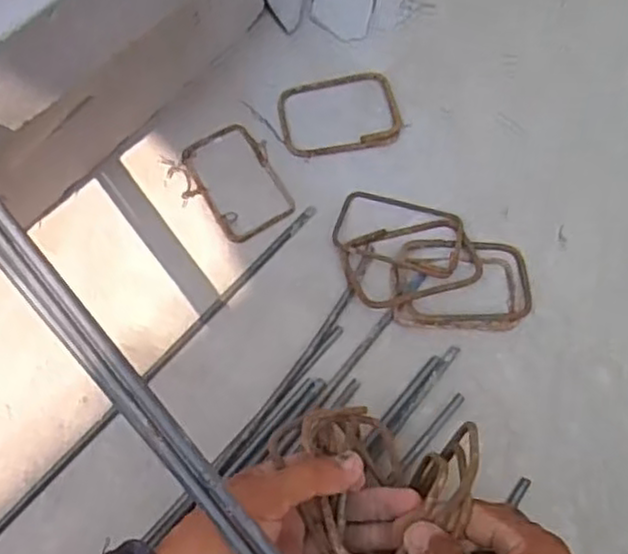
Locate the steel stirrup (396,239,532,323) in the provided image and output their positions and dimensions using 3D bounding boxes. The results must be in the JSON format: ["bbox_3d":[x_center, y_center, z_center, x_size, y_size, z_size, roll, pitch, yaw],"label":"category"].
[{"bbox_3d":[0.118,0.003,0.572,0.106,0.014,0.068,1,71,0],"label":"steel stirrup"}]

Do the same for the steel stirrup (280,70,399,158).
[{"bbox_3d":[0.022,-0.140,0.619,0.101,0.009,0.073,-10,71,-3],"label":"steel stirrup"}]

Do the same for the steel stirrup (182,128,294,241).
[{"bbox_3d":[-0.064,-0.080,0.605,0.063,0.004,0.098,-30,73,-10],"label":"steel stirrup"}]

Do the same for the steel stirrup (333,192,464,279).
[{"bbox_3d":[0.068,-0.036,0.578,0.100,0.013,0.060,15,71,5],"label":"steel stirrup"}]

